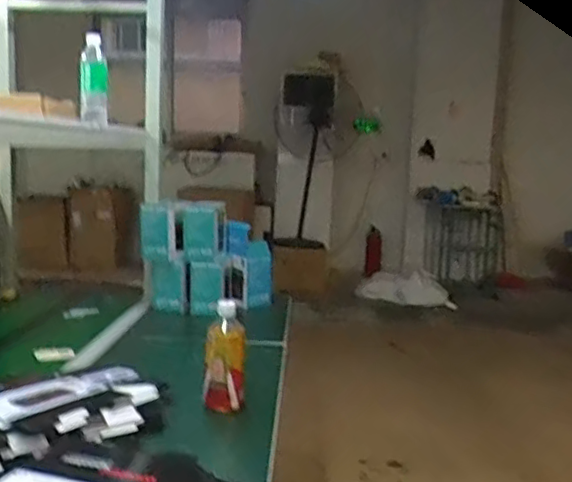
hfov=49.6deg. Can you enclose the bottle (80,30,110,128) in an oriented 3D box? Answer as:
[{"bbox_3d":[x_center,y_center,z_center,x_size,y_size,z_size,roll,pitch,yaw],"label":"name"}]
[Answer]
[{"bbox_3d":[-0.491,-0.414,1.590,0.067,0.230,0.067,0,9,-18],"label":"bottle"}]

